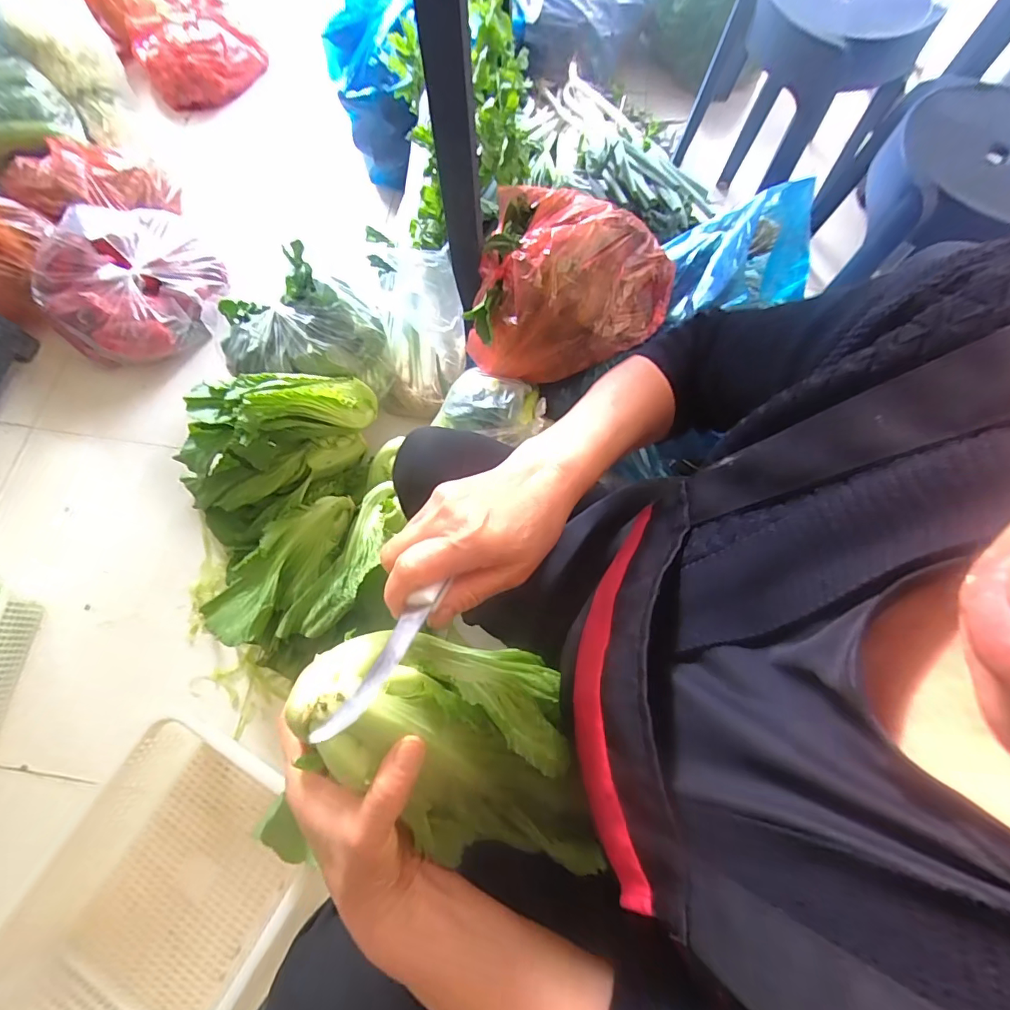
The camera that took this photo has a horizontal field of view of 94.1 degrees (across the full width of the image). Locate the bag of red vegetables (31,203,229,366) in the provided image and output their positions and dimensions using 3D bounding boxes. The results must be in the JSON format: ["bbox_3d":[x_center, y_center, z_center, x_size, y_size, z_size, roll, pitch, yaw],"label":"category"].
[{"bbox_3d":[-0.743,-0.448,0.937,0.245,0.154,0.334,36,75,10],"label":"bag of red vegetables"}]

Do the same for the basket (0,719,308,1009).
[{"bbox_3d":[-0.508,0.594,0.684,0.349,0.107,0.382,27,74,8],"label":"basket"}]

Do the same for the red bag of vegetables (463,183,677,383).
[{"bbox_3d":[0.103,-0.351,0.748,0.306,0.172,0.262,13,72,3],"label":"red bag of vegetables"}]

